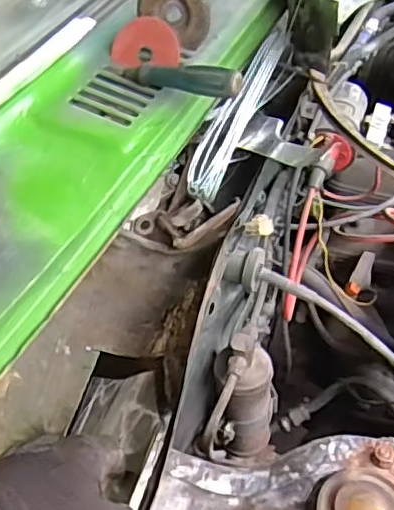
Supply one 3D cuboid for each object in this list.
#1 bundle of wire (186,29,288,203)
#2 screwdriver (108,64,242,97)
[{"bbox_3d":[0.044,-0.149,0.642,0.026,0.050,0.197,26,86,17],"label":"bundle of wire"},{"bbox_3d":[-0.026,-0.173,0.587,0.148,0.025,0.021,13,51,23],"label":"screwdriver"}]

